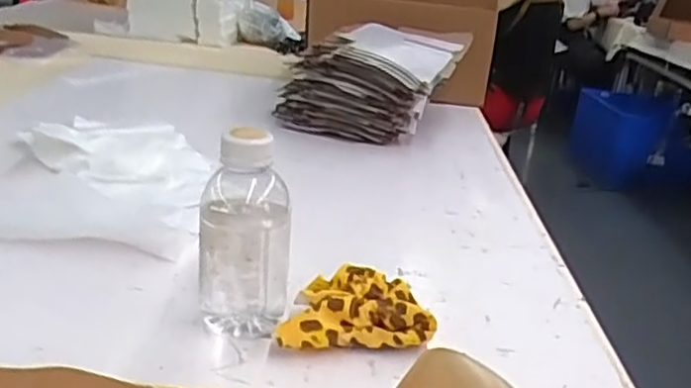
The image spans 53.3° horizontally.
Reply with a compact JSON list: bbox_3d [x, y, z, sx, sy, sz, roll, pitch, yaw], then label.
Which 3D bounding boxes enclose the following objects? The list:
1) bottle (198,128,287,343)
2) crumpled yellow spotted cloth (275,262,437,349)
[{"bbox_3d":[-0.077,0.035,0.530,0.069,0.161,0.066,4,21,-10],"label":"bottle"},{"bbox_3d":[0.006,0.090,0.547,0.118,0.048,0.065,4,20,-9],"label":"crumpled yellow spotted cloth"}]

